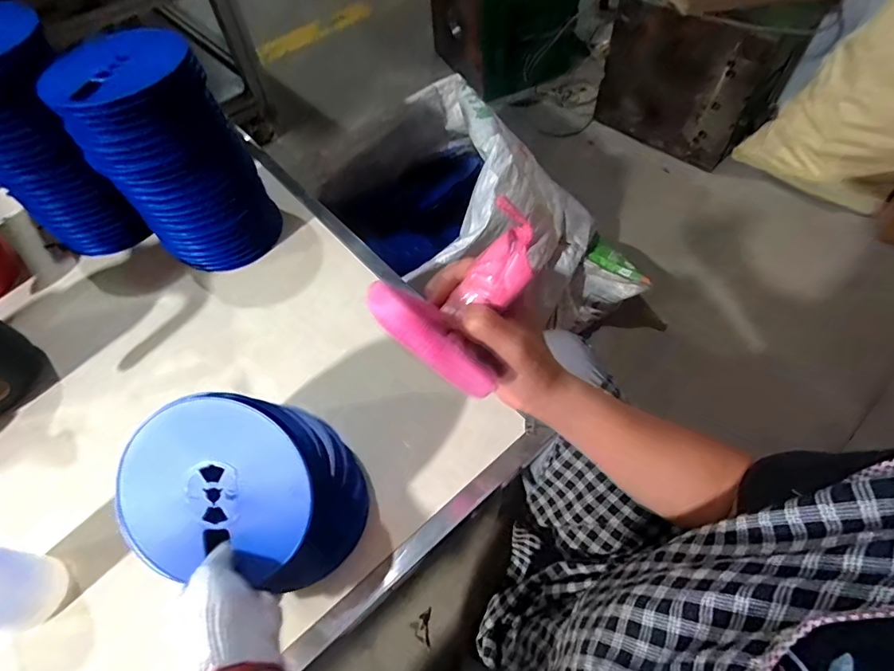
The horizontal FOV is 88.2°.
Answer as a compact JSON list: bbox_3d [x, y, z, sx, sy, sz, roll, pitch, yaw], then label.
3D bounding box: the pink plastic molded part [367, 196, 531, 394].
[{"bbox_3d":[0.018,-0.020,0.337,0.122,0.055,0.100,-36,97,-11],"label":"pink plastic molded part"}]

